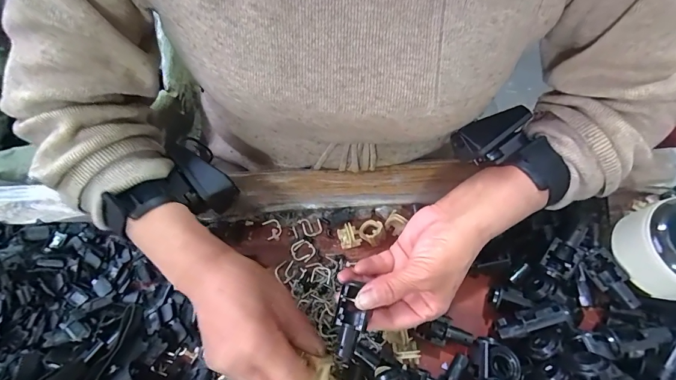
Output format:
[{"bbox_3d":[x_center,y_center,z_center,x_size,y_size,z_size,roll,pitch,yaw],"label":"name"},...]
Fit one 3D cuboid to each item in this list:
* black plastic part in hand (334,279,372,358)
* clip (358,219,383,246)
[{"bbox_3d":[0.010,0.099,0.260,0.022,0.017,0.050,3,57,2],"label":"black plastic part in hand"},{"bbox_3d":[0.033,0.040,0.339,0.024,0.018,0.020,38,70,16],"label":"clip"}]

